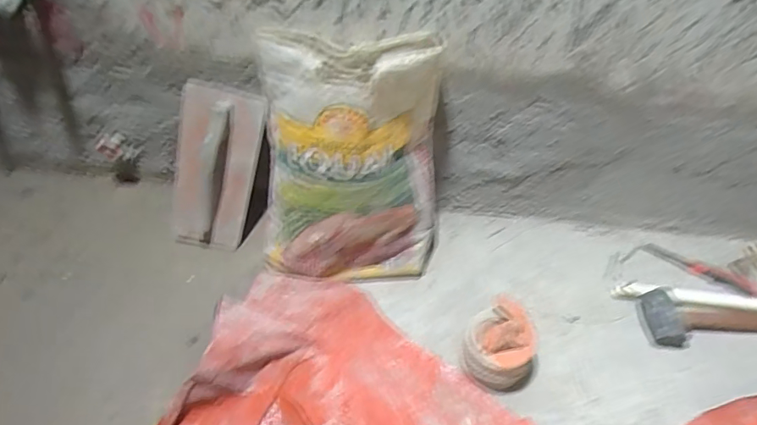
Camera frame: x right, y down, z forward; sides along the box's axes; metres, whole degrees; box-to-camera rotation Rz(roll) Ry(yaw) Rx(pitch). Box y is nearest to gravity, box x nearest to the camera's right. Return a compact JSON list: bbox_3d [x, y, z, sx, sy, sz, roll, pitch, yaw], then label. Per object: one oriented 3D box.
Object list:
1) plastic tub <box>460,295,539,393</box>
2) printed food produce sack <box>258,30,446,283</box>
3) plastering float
[{"bbox_3d":[0.211,0.226,0.832,0.130,0.111,0.123,1,49,-1],"label":"plastic tub"},{"bbox_3d":[-0.051,-0.079,0.867,0.309,0.406,0.206,2,49,0],"label":"printed food produce sack"},{"bbox_3d":[-0.318,-0.082,0.953,0.158,0.323,0.090,31,27,23],"label":"plastering float"}]

